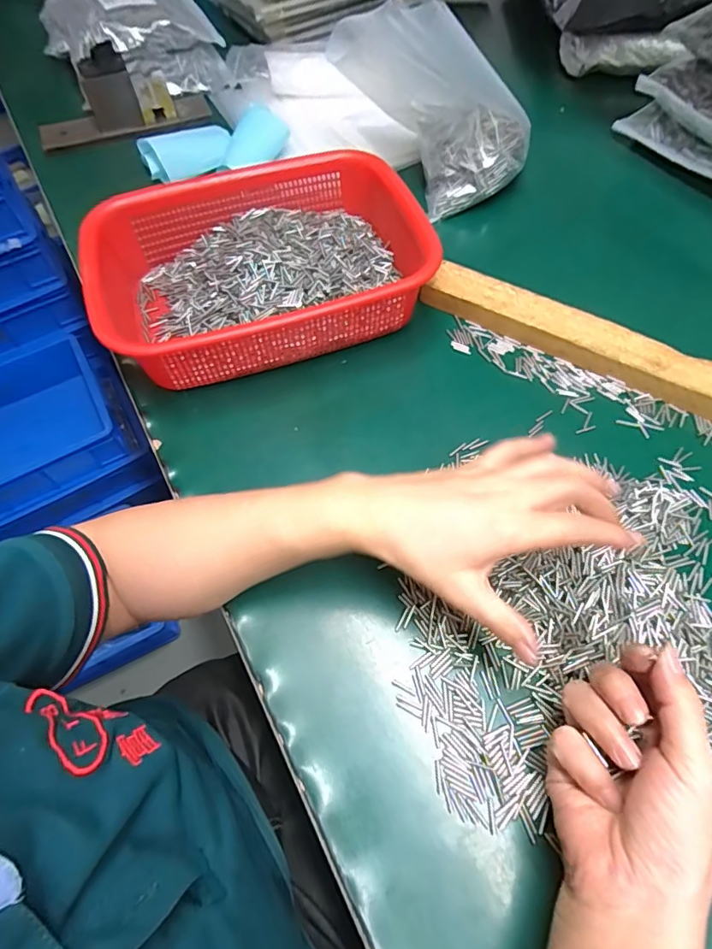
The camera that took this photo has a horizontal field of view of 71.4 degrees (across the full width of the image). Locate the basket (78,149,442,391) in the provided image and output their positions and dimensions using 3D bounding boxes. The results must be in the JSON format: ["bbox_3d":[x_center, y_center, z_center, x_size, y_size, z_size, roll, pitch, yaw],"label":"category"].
[{"bbox_3d":[-0.079,-0.190,0.461,0.285,0.080,0.211,-20,62,-7],"label":"basket"}]

